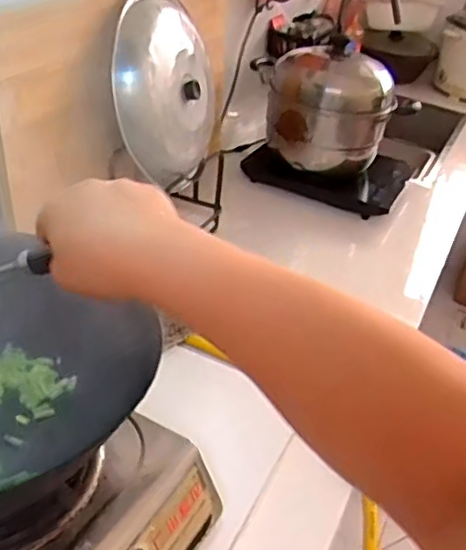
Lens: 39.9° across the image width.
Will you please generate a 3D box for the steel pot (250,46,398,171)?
[{"bbox_3d":[0.190,-0.395,1.463,0.237,0.209,0.286,-8,38,-22],"label":"steel pot"}]

